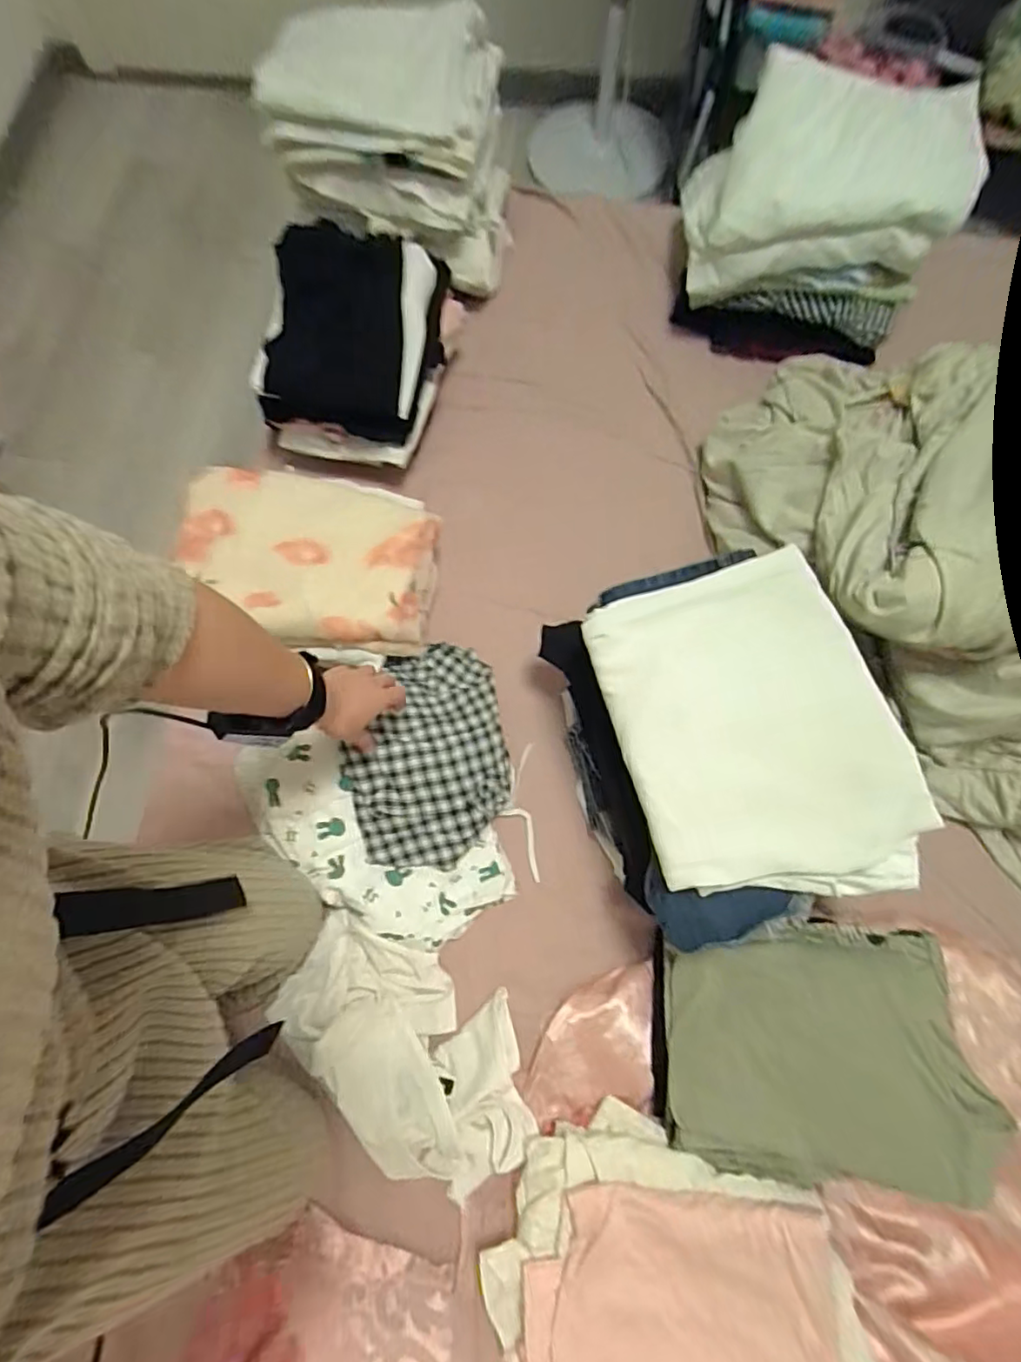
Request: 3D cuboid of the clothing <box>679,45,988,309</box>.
[{"bbox_3d":[0.431,-0.707,0.824,0.325,0.178,0.274,4,74,3],"label":"clothing"}]

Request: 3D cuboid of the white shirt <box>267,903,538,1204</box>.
[{"bbox_3d":[-0.114,0.409,0.663,0.194,0.061,0.320,-44,77,-10],"label":"white shirt"}]

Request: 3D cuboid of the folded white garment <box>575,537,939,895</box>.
[{"bbox_3d":[0.238,0.053,0.571,0.254,0.040,0.337,-17,74,-3],"label":"folded white garment"}]

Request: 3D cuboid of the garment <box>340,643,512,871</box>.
[{"bbox_3d":[-0.103,0.086,0.733,0.191,0.082,0.273,-11,74,-1],"label":"garment"}]

